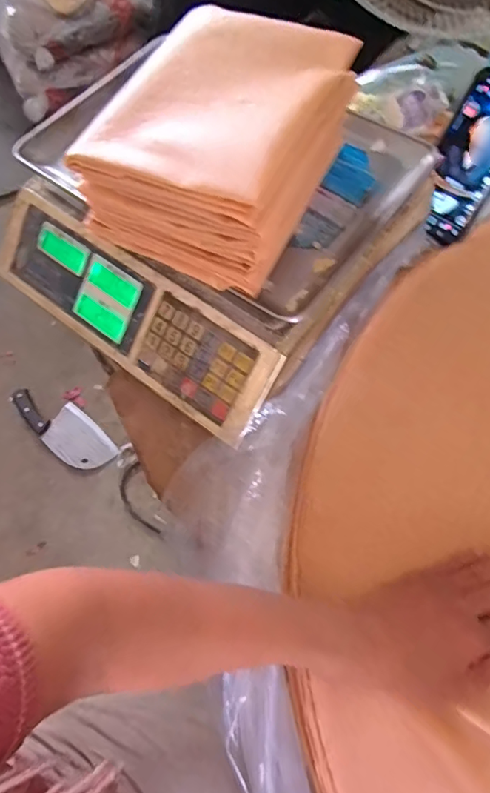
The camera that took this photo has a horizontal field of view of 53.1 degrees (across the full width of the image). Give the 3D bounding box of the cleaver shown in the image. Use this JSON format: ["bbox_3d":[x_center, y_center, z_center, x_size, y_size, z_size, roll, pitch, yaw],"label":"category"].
[{"bbox_3d":[-0.362,0.057,0.971,0.238,0.019,0.091,39,73,18],"label":"cleaver"}]

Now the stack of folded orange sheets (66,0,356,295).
[{"bbox_3d":[-0.018,-0.205,0.398,0.150,0.079,0.200,23,69,13],"label":"stack of folded orange sheets"}]

